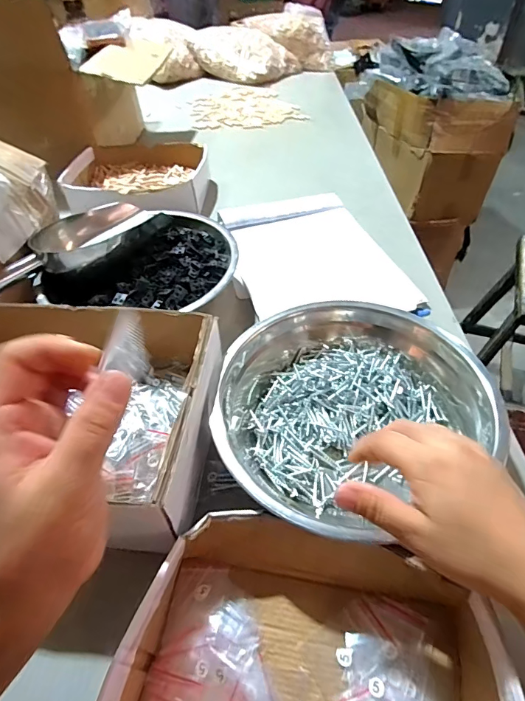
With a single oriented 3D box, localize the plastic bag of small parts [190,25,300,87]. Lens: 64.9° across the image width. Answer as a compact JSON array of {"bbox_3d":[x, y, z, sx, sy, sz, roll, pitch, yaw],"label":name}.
[{"bbox_3d":[-0.057,-0.927,1.292,0.295,0.105,0.188,22,52,21],"label":"plastic bag of small parts"}]

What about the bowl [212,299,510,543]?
[{"bbox_3d":[0.082,0.048,0.411,0.272,0.064,0.226,-30,53,-23],"label":"bowl"}]

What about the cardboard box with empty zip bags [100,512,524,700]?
[{"bbox_3d":[0.027,0.217,0.256,0.225,0.067,0.187,11,49,13],"label":"cardboard box with empty zip bags"}]

